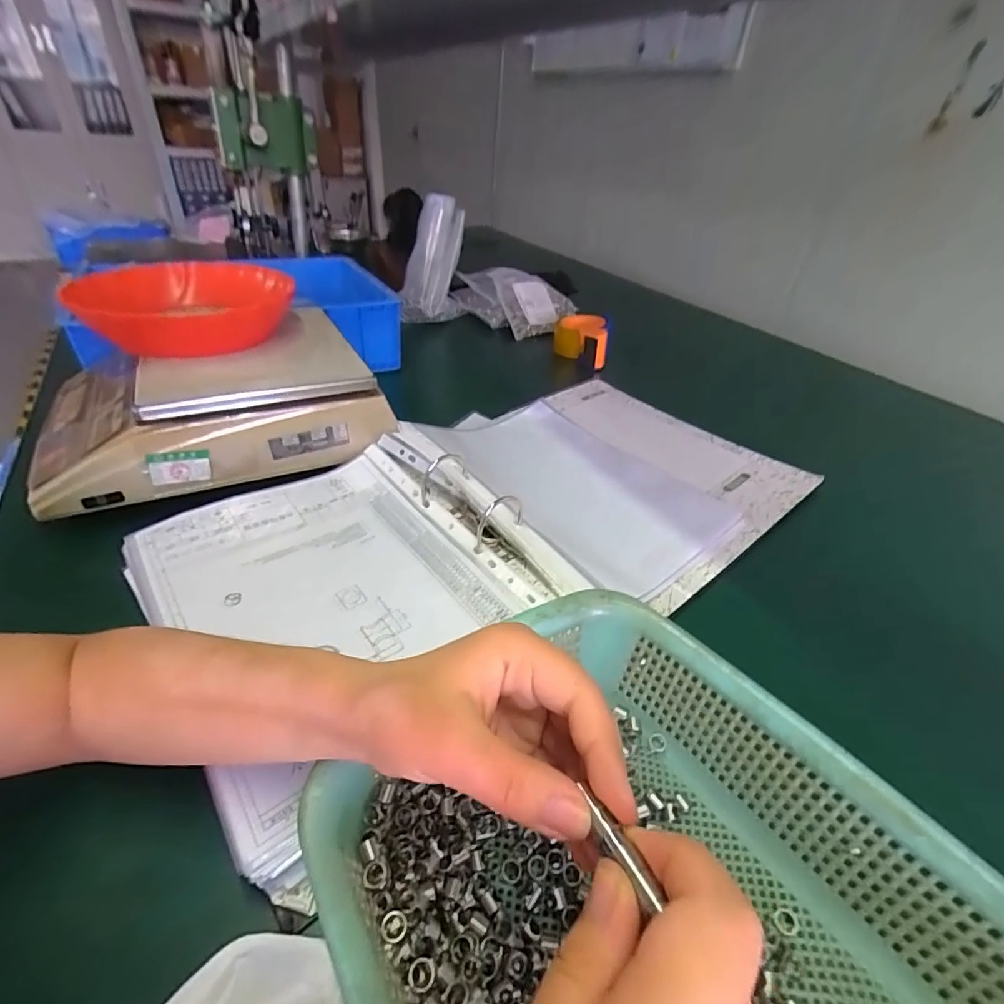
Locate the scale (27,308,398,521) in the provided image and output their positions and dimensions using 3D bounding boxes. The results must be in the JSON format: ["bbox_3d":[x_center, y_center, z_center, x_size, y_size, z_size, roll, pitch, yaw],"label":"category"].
[{"bbox_3d":[-0.303,-0.105,0.531,0.298,0.097,0.232,-18,43,-26],"label":"scale"}]

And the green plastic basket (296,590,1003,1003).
[{"bbox_3d":[0.075,0.186,0.203,0.225,0.078,0.275,-25,46,-32],"label":"green plastic basket"}]

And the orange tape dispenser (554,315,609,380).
[{"bbox_3d":[0.140,-0.294,0.892,0.090,0.051,0.137,6,37,2],"label":"orange tape dispenser"}]

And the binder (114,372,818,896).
[{"bbox_3d":[0.022,0.003,0.509,0.639,0.048,0.340,-25,46,-33],"label":"binder"}]

